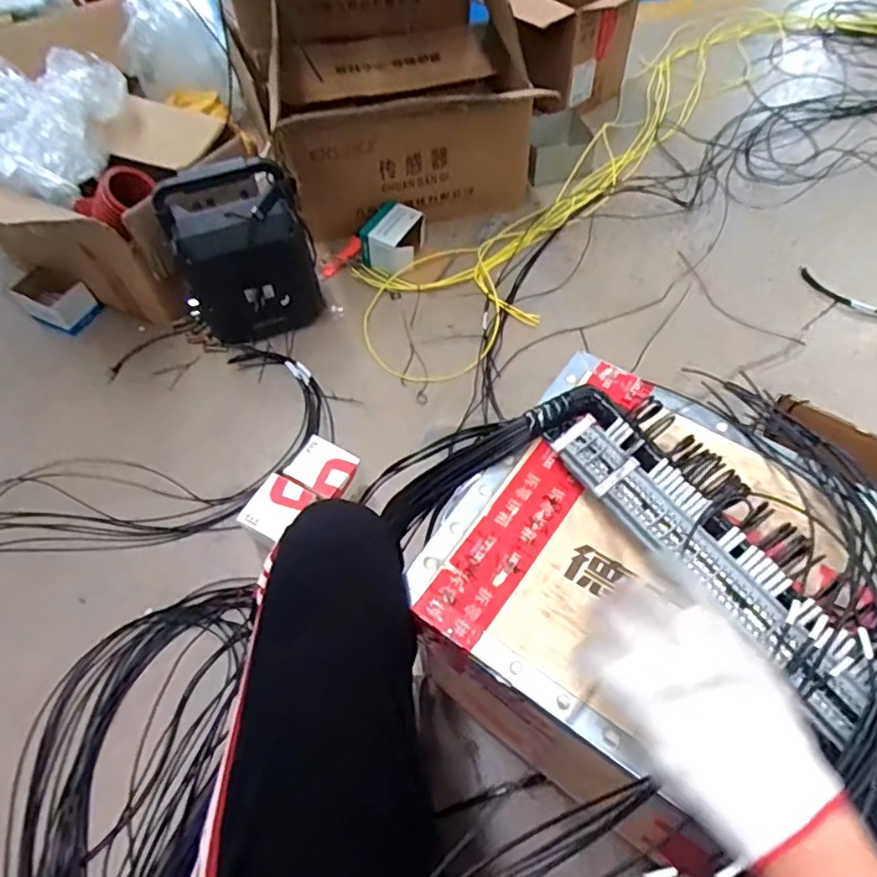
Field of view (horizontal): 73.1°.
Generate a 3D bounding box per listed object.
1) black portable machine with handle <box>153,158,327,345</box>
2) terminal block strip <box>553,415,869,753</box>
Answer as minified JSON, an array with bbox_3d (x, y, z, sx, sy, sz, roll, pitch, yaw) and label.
[{"bbox_3d":[-0.356,-0.332,1.089,0.248,0.298,0.133,-15,58,-10],"label":"black portable machine with handle"},{"bbox_3d":[0.260,0.167,0.425,0.071,0.059,0.498,-31,61,-16],"label":"terminal block strip"}]

